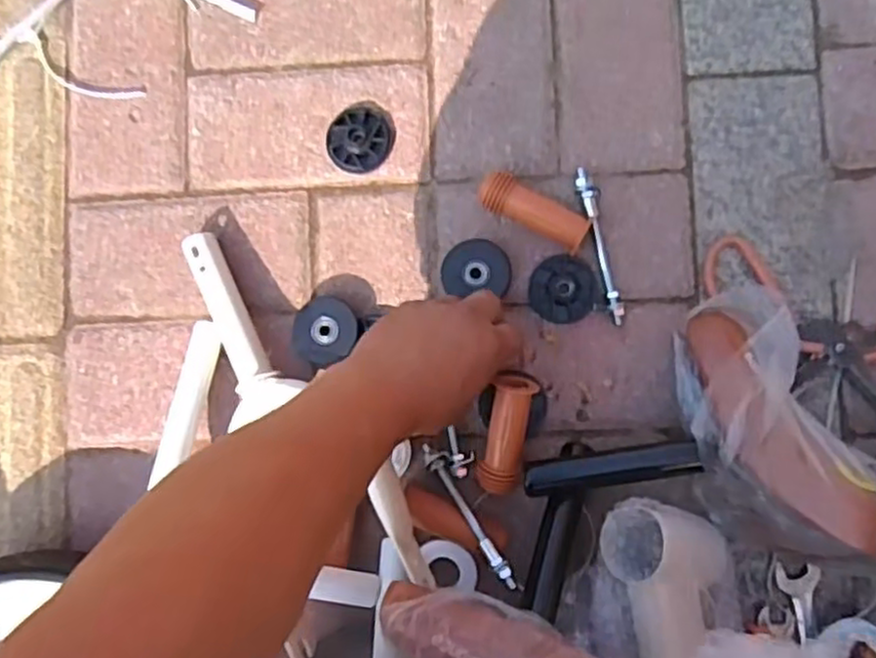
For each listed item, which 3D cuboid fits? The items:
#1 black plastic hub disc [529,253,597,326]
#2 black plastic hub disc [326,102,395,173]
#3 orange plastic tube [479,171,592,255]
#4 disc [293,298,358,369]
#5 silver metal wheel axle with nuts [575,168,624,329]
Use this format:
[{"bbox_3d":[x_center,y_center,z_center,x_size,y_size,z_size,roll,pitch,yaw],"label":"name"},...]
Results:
[{"bbox_3d":[0.096,-0.031,0.556,0.050,0.017,0.049,0,84,3],"label":"black plastic hub disc"},{"bbox_3d":[-0.061,-0.151,0.570,0.053,0.015,0.049,0,87,2],"label":"black plastic hub disc"},{"bbox_3d":[0.075,-0.092,0.563,0.088,0.035,0.035,27,88,3],"label":"orange plastic tube"},{"bbox_3d":[-0.088,0.001,0.559,0.045,0.018,0.052,39,89,4],"label":"disc"},{"bbox_3d":[0.125,-0.063,0.555,0.014,0.013,0.120,-14,84,2],"label":"silver metal wheel axle with nuts"}]

